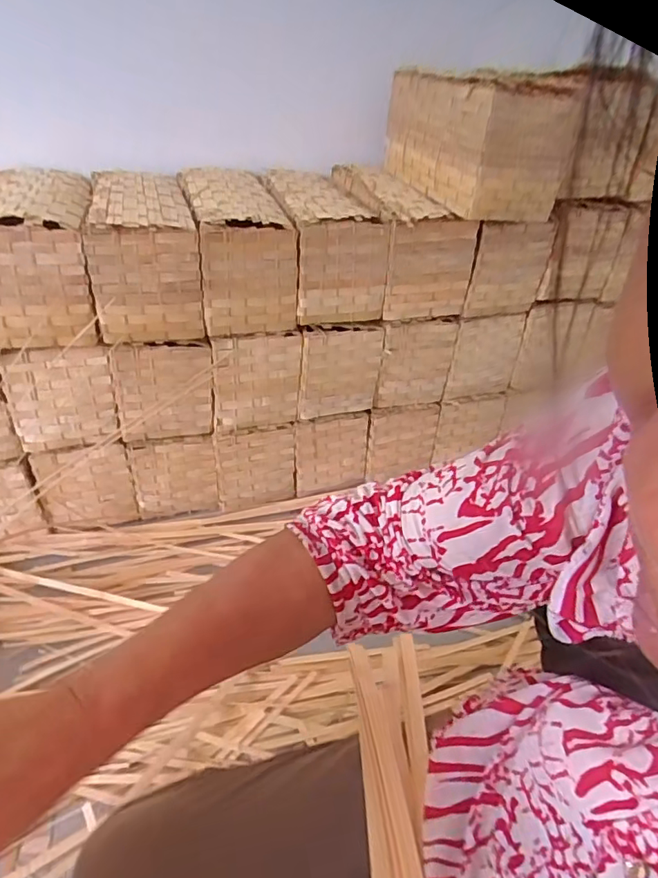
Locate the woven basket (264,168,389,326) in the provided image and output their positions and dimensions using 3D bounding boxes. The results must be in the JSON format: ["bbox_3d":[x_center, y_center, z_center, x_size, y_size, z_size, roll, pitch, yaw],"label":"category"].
[{"bbox_3d":[-0.015,-0.406,1.094,0.174,0.207,0.312,-7,39,-18],"label":"woven basket"}]

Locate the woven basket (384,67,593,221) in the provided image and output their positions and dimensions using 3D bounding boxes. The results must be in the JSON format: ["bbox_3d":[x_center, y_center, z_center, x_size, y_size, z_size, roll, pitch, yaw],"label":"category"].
[{"bbox_3d":[0.267,-0.562,0.980,0.185,0.191,0.353,-10,41,-22],"label":"woven basket"}]

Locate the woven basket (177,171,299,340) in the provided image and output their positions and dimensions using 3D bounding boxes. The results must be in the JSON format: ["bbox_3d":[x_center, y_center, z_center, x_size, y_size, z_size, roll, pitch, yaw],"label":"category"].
[{"bbox_3d":[-0.196,-0.392,1.068,0.173,0.204,0.347,-8,40,-19],"label":"woven basket"}]

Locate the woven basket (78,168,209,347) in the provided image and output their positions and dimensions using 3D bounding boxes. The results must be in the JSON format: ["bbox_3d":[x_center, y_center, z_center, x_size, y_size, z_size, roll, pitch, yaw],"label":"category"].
[{"bbox_3d":[-0.357,-0.357,1.014,0.181,0.204,0.311,-6,39,-16],"label":"woven basket"}]

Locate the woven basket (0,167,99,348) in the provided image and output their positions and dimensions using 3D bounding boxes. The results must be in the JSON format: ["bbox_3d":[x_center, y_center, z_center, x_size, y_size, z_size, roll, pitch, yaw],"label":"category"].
[{"bbox_3d":[-0.548,-0.347,0.984,0.189,0.215,0.420,-7,39,-18],"label":"woven basket"}]

